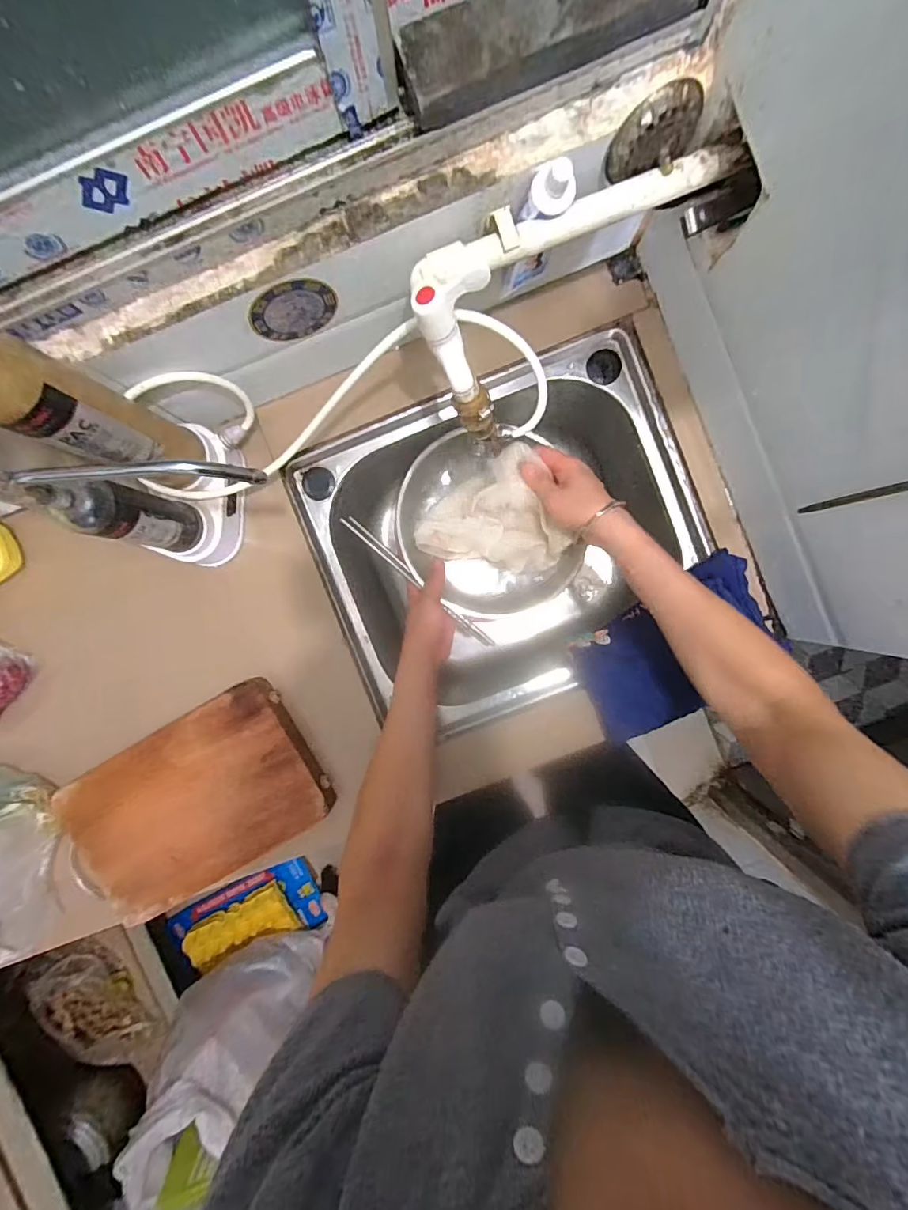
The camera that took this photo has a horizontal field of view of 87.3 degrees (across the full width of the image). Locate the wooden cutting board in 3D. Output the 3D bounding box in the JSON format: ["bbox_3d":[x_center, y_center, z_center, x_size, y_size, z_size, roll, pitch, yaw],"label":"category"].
[{"bbox_3d":[-0.295,0.224,0.536,0.281,0.028,0.178,-31,91,3],"label":"wooden cutting board"}]

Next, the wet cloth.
[{"bbox_3d":[0.048,-0.085,0.552,0.152,0.048,0.136,-36,91,3],"label":"wet cloth"}]

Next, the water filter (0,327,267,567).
[{"bbox_3d":[-0.291,-0.117,0.386,0.112,0.316,0.119,34,93,0],"label":"water filter"}]

